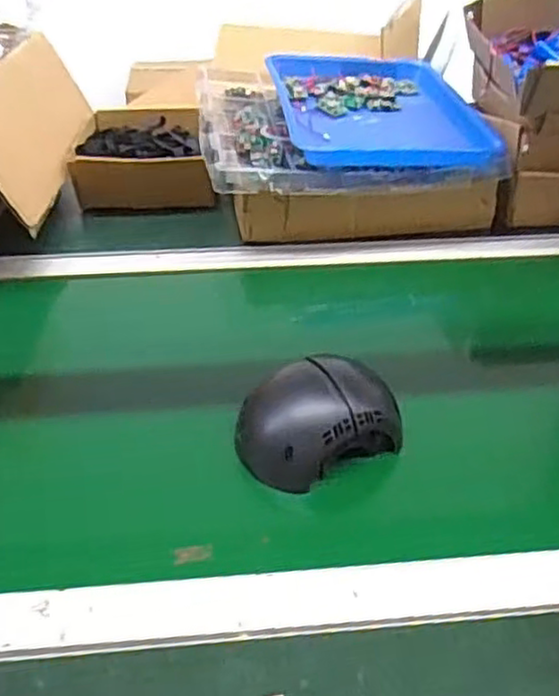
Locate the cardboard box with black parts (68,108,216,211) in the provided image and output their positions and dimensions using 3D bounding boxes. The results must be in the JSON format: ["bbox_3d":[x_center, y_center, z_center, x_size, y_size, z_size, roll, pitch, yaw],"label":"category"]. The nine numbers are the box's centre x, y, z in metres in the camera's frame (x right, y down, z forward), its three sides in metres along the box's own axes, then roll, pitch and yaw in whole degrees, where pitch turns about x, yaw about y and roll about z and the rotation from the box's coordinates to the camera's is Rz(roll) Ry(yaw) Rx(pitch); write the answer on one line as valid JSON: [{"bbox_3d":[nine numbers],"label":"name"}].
[{"bbox_3d":[-0.190,-0.263,0.957,0.155,0.068,0.225,-3,37,-3],"label":"cardboard box with black parts"}]

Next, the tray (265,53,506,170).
[{"bbox_3d":[0.123,-0.319,0.909,0.252,0.046,0.331,-4,37,-4],"label":"tray"}]

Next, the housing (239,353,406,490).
[{"bbox_3d":[0.030,0.047,0.526,0.116,0.067,0.086,-18,40,-22],"label":"housing"}]

